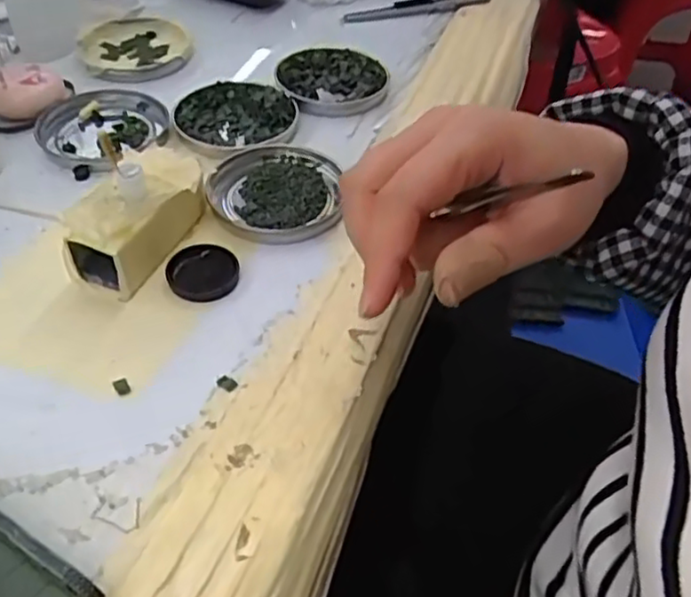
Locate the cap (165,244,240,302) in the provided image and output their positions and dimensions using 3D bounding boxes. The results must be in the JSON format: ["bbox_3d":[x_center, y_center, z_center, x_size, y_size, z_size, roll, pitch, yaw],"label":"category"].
[{"bbox_3d":[-0.073,-0.014,0.351,0.035,0.005,0.037,1,46,-1],"label":"cap"}]

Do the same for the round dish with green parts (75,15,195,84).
[{"bbox_3d":[-0.154,-0.184,0.508,0.078,0.015,0.086,-15,49,-16],"label":"round dish with green parts"}]

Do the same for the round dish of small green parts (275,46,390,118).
[{"bbox_3d":[-0.009,-0.152,0.478,0.074,0.011,0.072,1,46,-1],"label":"round dish of small green parts"}]

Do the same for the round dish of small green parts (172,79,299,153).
[{"bbox_3d":[-0.070,-0.116,0.440,0.074,0.010,0.073,1,46,-1],"label":"round dish of small green parts"}]

